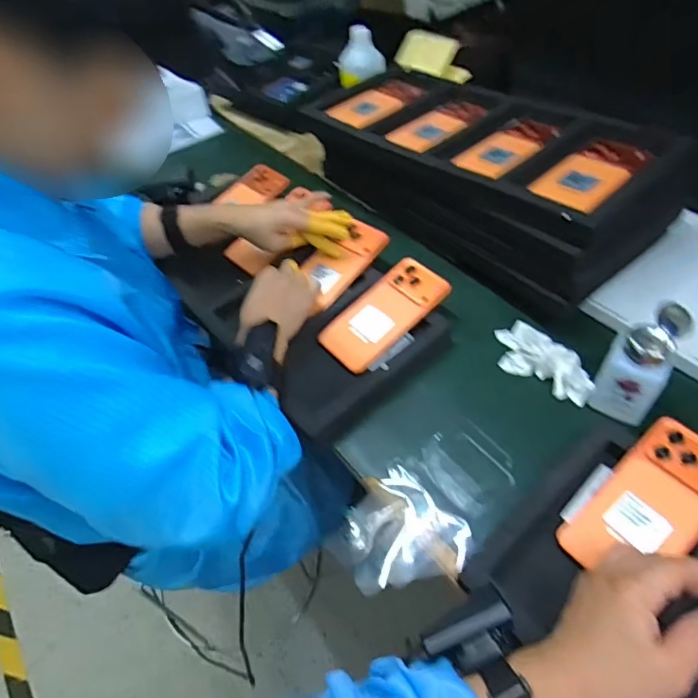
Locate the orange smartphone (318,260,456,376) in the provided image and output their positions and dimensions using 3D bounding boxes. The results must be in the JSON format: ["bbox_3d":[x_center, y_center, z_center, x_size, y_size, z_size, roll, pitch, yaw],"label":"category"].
[{"bbox_3d":[0.043,-0.045,0.615,0.166,0.009,0.083,-42,59,-10],"label":"orange smartphone"}]

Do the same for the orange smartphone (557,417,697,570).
[{"bbox_3d":[0.270,0.139,0.437,0.161,0.018,0.081,-43,58,-10],"label":"orange smartphone"}]

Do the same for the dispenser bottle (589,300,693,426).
[{"bbox_3d":[0.287,0.014,0.485,0.056,0.114,0.055,27,58,25],"label":"dispenser bottle"}]

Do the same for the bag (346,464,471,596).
[{"bbox_3d":[0.054,0.173,0.485,0.108,0.034,0.107,-9,50,-1],"label":"bag"}]

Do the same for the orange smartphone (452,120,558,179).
[{"bbox_3d":[0.204,-0.263,0.642,0.154,0.016,0.085,-38,57,-23],"label":"orange smartphone"}]

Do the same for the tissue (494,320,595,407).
[{"bbox_3d":[0.222,0.012,0.572,0.070,0.028,0.126,-20,51,-10],"label":"tissue"}]

